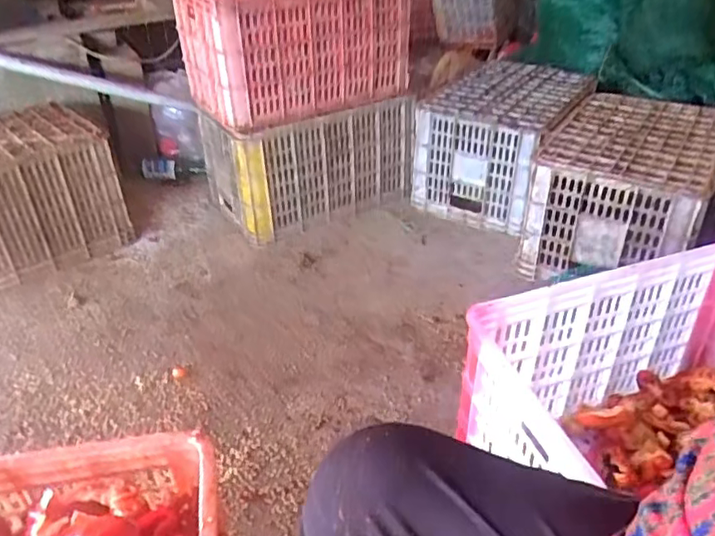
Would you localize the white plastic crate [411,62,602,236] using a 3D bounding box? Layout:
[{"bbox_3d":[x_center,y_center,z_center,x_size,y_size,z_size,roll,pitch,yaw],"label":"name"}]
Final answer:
[{"bbox_3d":[0.456,-0.404,1.835,0.387,0.309,0.678,18,39,25],"label":"white plastic crate"}]

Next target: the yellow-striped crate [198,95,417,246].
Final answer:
[{"bbox_3d":[-0.142,-0.302,1.663,0.506,0.310,0.330,-27,42,-33],"label":"yellow-striped crate"}]

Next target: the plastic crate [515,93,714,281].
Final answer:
[{"bbox_3d":[0.678,-0.219,1.498,0.359,0.264,0.617,20,39,27],"label":"plastic crate"}]

